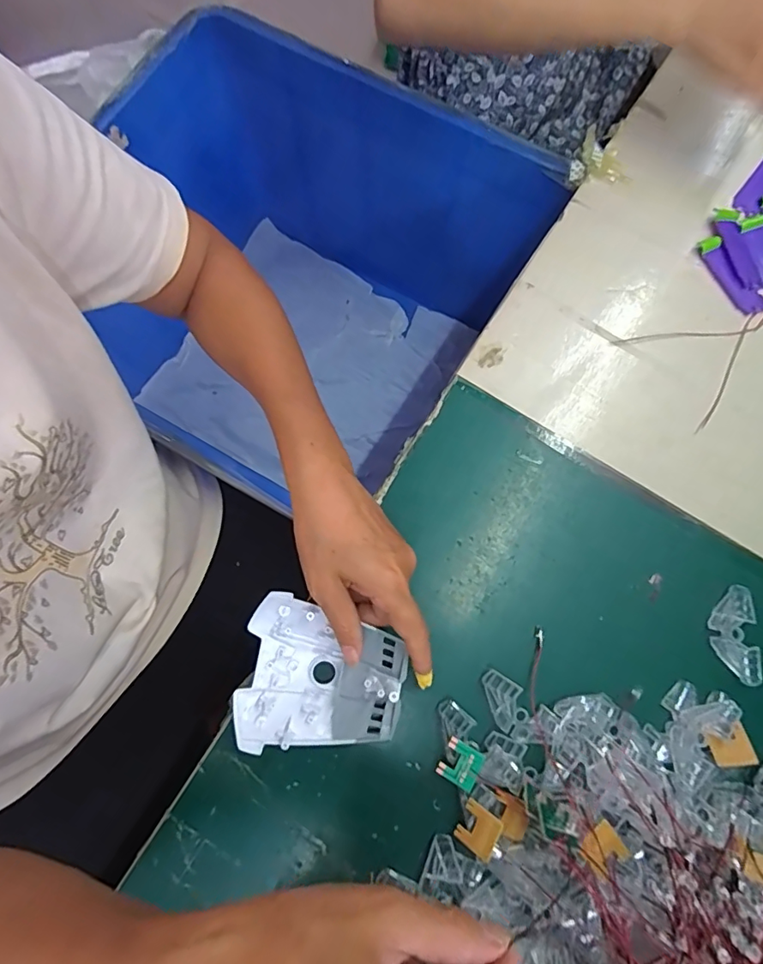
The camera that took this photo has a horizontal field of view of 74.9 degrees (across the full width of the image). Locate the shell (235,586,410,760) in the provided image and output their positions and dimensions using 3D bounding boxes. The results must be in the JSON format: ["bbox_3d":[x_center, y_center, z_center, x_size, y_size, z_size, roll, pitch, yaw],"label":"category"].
[{"bbox_3d":[-0.041,0.134,0.341,0.108,0.027,0.096,10,76,4],"label":"shell"}]

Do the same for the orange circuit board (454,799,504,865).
[{"bbox_3d":[0.063,0.225,0.323,0.025,0.004,0.025,23,75,32],"label":"orange circuit board"}]

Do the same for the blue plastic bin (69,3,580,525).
[{"bbox_3d":[-0.127,-0.220,0.682,0.472,0.341,0.467,30,78,7],"label":"blue plastic bin"}]

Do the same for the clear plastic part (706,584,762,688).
[{"bbox_3d":[0.257,0.111,0.364,0.031,0.006,0.068,1,75,1],"label":"clear plastic part"}]

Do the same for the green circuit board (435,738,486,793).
[{"bbox_3d":[0.053,0.189,0.334,0.025,0.005,0.025,30,64,11],"label":"green circuit board"}]

